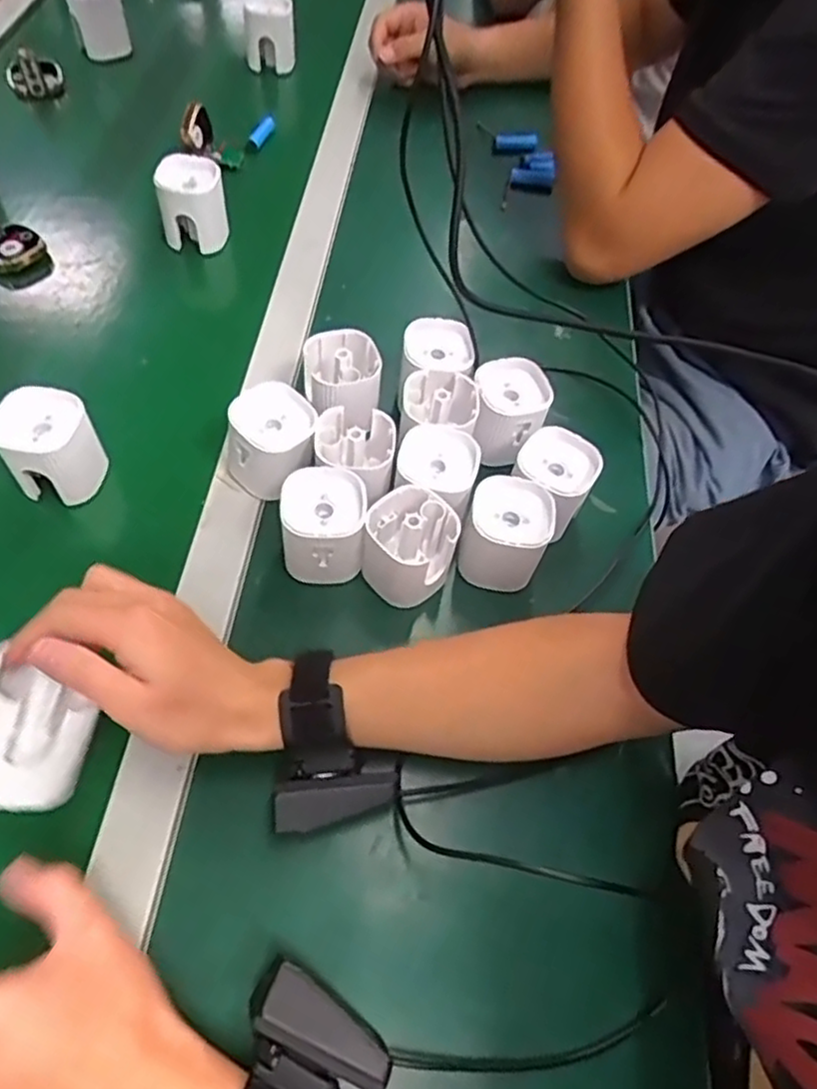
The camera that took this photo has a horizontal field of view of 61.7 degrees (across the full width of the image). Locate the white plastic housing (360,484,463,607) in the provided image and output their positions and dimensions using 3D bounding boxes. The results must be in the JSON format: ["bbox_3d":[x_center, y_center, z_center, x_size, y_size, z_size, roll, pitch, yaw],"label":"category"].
[{"bbox_3d":[0.002,0.003,0.462,0.058,0.066,0.057,2,56,-4],"label":"white plastic housing"}]

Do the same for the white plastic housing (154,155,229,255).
[{"bbox_3d":[-0.202,-0.316,0.645,0.060,0.074,0.047,8,56,0],"label":"white plastic housing"}]

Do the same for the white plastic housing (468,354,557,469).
[{"bbox_3d":[0.078,-0.102,0.526,0.055,0.058,0.056,0,60,0],"label":"white plastic housing"}]

